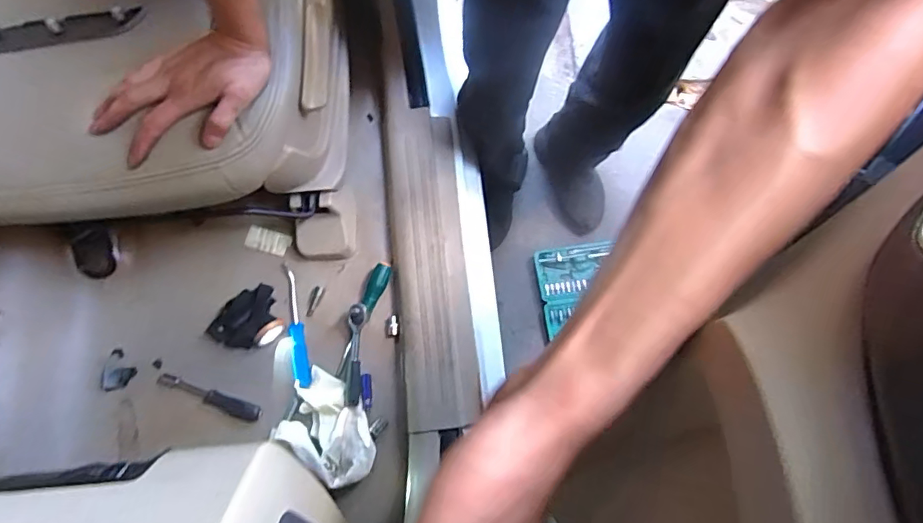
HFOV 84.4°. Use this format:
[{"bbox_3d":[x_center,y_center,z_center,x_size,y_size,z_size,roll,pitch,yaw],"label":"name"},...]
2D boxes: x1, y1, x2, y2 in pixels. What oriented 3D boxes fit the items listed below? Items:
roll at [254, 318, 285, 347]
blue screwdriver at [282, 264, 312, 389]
[{"bbox_3d":[-0.296,0.109,0.787,0.049,0.048,0.016,-42,80,-7],"label":"roll"},{"bbox_3d":[-0.263,0.102,0.800,0.026,0.019,0.190,-13,77,-1],"label":"blue screwdriver"}]

